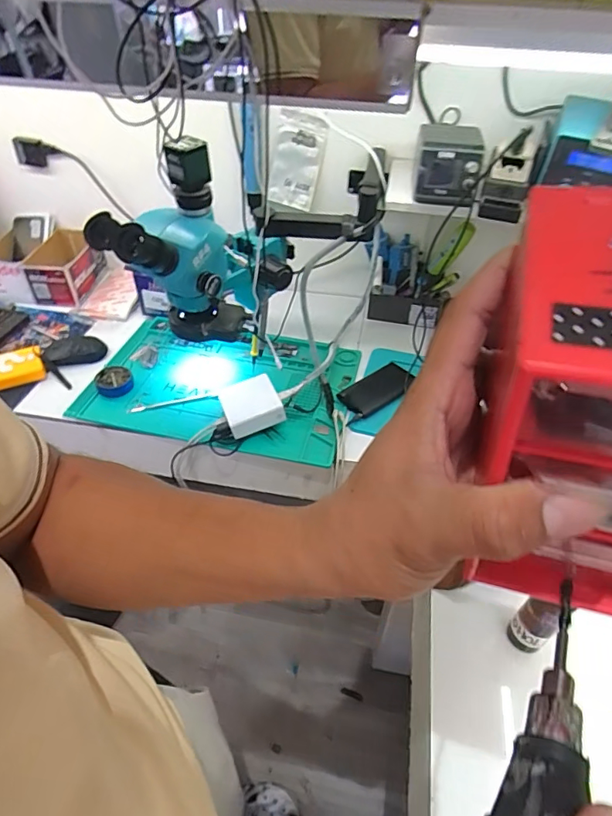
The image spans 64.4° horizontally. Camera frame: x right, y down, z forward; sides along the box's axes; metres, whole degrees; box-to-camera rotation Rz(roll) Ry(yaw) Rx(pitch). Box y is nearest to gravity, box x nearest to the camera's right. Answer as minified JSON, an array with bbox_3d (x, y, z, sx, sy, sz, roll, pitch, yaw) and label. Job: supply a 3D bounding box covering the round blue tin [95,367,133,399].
[{"bbox_3d":[-0.329,-0.044,0.838,0.059,0.028,0.063,1,44,-1],"label":"round blue tin"}]

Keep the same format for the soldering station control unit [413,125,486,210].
[{"bbox_3d":[0.214,-0.371,0.742,0.092,0.078,0.131,8,44,7],"label":"soldering station control unit"}]

